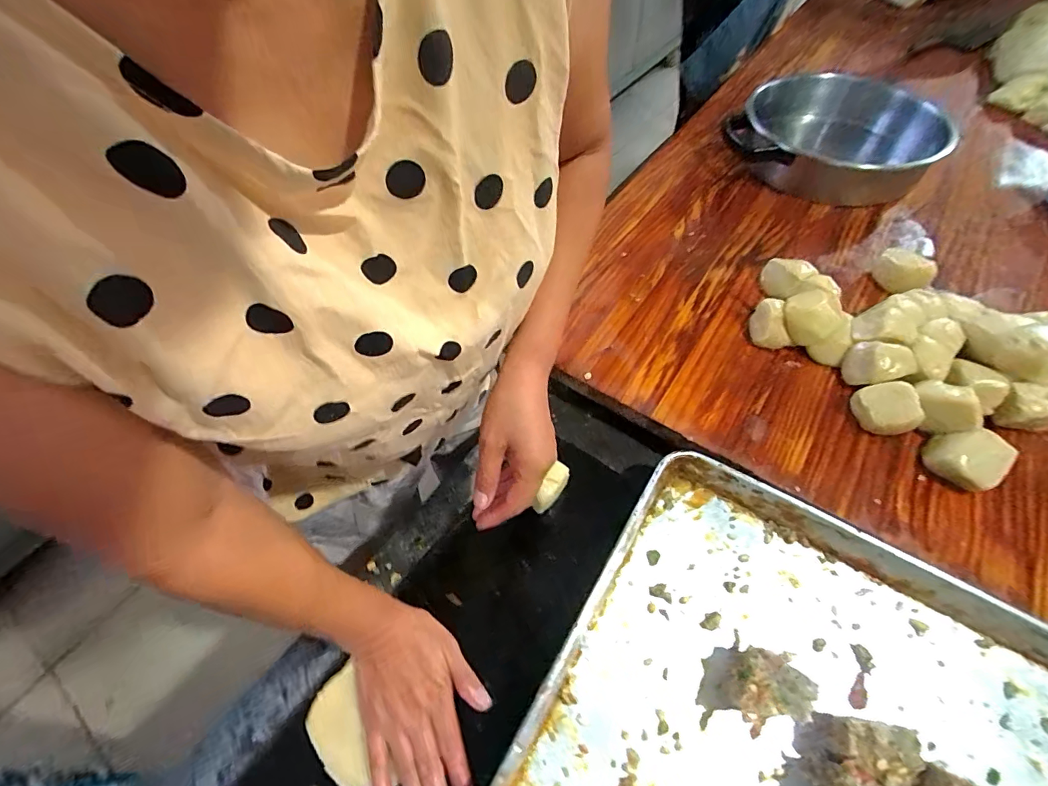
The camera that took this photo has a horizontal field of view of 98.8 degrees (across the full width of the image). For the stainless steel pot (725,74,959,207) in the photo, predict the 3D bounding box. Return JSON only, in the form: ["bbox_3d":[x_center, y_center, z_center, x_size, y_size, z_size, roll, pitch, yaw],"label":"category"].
[{"bbox_3d":[0.546,-0.466,0.804,0.332,0.086,0.282,4,56,6],"label":"stainless steel pot"}]

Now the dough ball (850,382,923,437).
[{"bbox_3d":[0.411,0.017,0.510,0.047,0.040,0.061,-8,54,0],"label":"dough ball"}]

